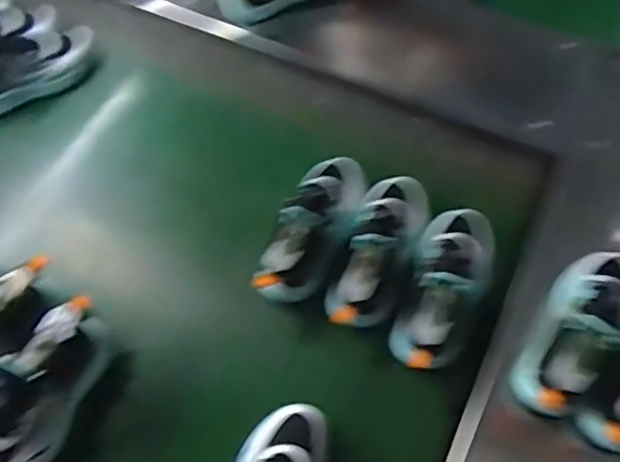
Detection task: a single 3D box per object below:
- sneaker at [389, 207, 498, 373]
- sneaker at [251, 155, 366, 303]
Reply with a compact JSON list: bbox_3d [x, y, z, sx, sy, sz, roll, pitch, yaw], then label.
[{"bbox_3d":[0.169,0.059,0.709,0.088,0.071,0.228,18,65,11],"label":"sneaker"},{"bbox_3d":[0.005,-0.012,0.756,0.085,0.099,0.241,23,52,13],"label":"sneaker"}]

